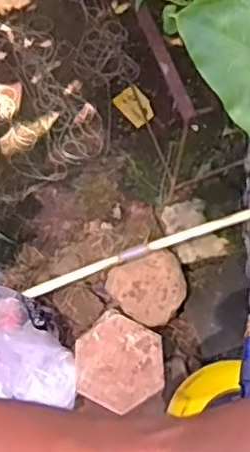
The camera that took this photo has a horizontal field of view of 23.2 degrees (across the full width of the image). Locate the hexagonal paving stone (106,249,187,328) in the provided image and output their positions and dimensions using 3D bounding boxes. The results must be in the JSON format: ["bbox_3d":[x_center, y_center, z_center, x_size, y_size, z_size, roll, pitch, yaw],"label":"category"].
[{"bbox_3d":[0.058,0.147,1.420,0.174,0.046,0.160,-20,73,-5],"label":"hexagonal paving stone"}]

